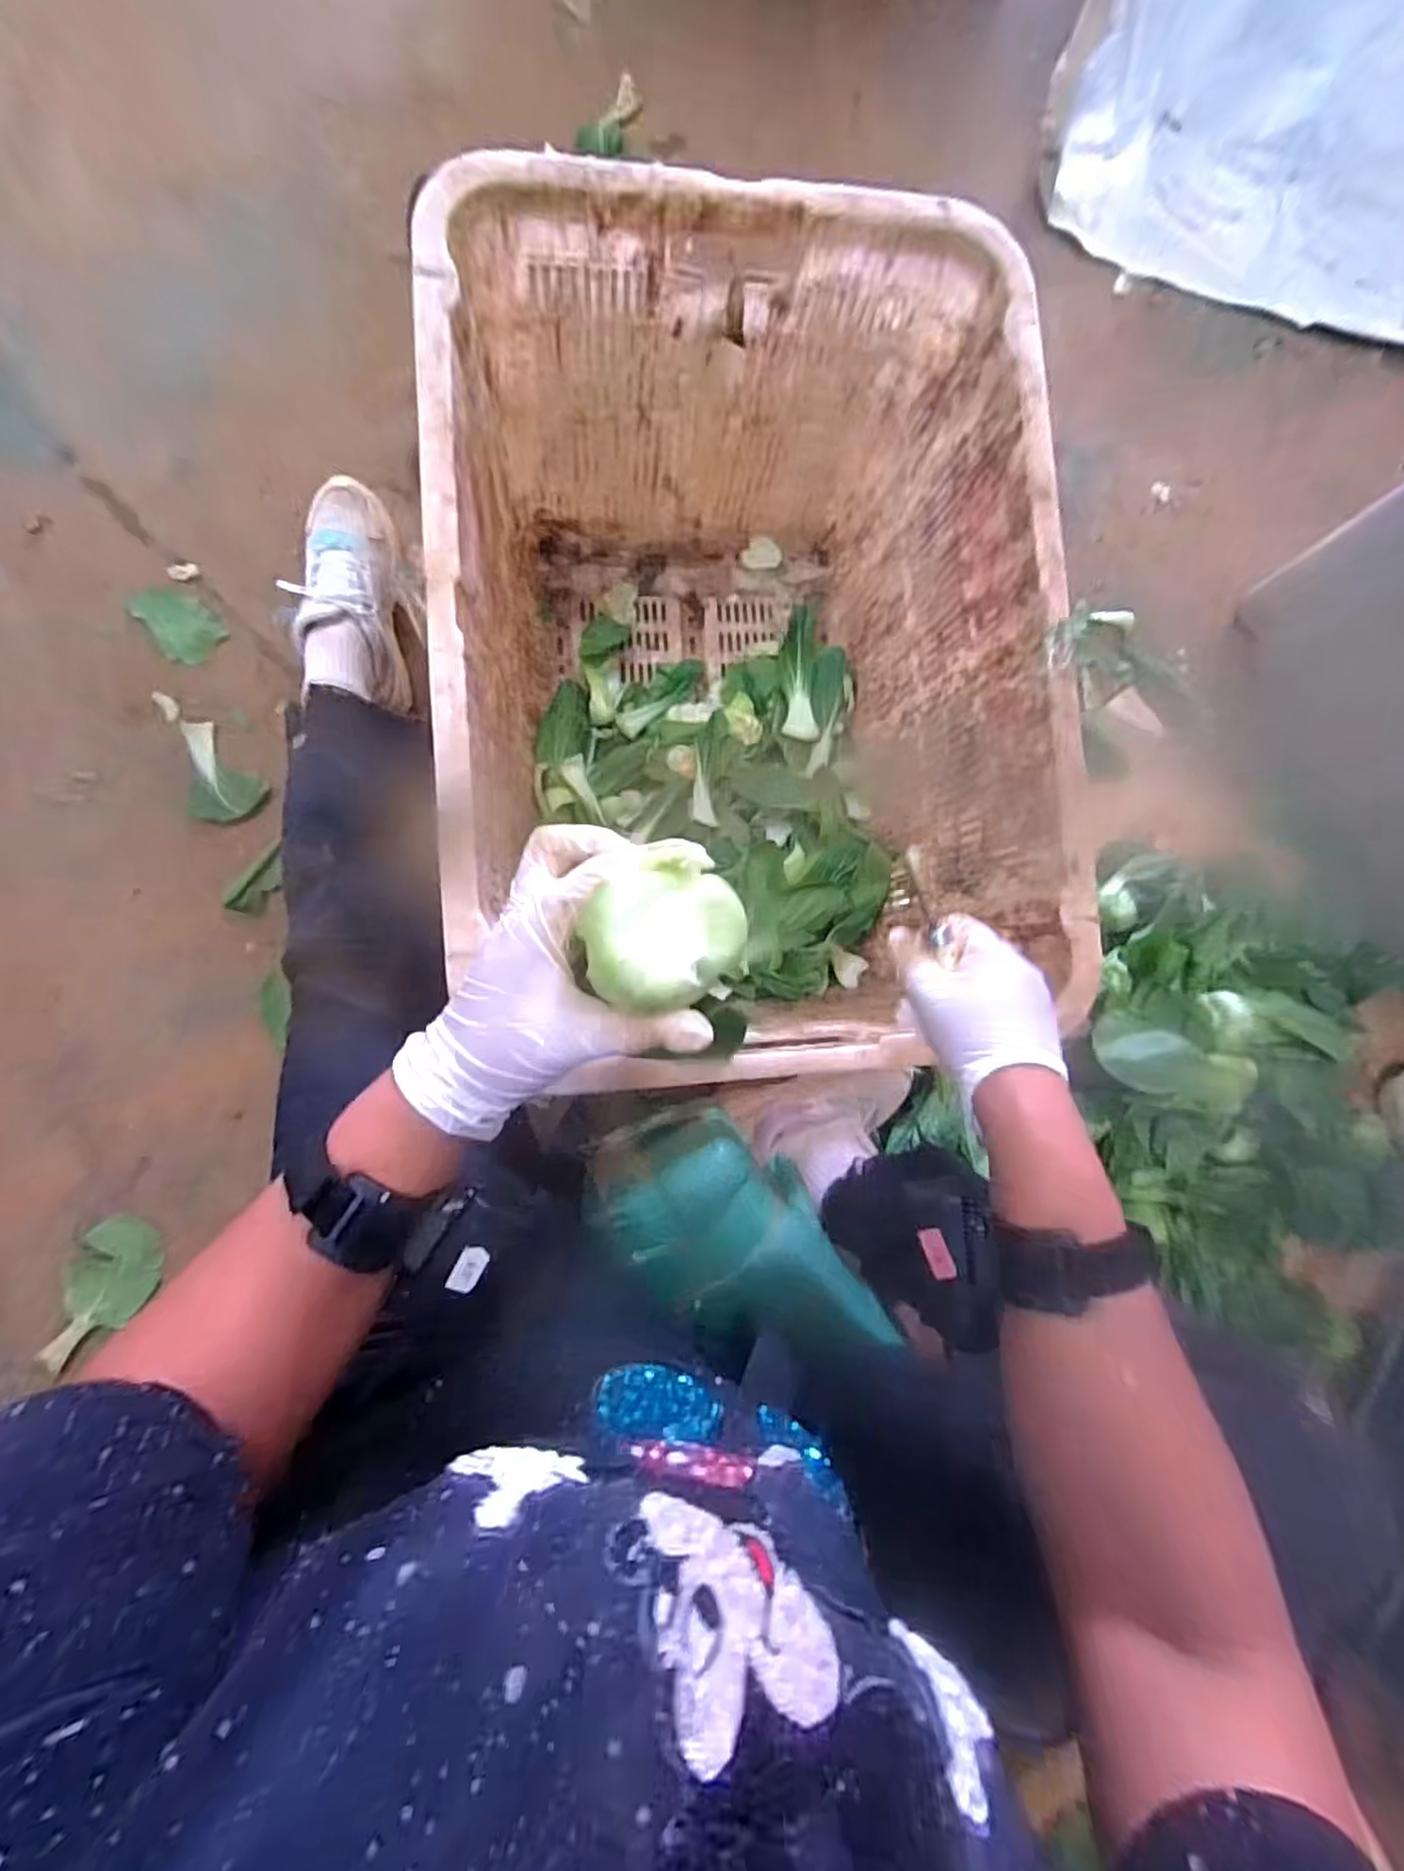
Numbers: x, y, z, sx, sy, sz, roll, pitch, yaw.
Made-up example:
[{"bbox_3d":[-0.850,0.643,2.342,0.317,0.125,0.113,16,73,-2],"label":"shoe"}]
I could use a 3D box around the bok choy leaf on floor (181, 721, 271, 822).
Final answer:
[{"bbox_3d":[-0.530,-0.185,0.756,0.076,0.018,0.113,-7,87,-9],"label":"bok choy leaf on floor"}]

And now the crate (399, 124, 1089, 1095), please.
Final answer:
[{"bbox_3d":[0.023,-0.245,0.664,0.466,0.373,0.622,-3,90,-8],"label":"crate"}]

